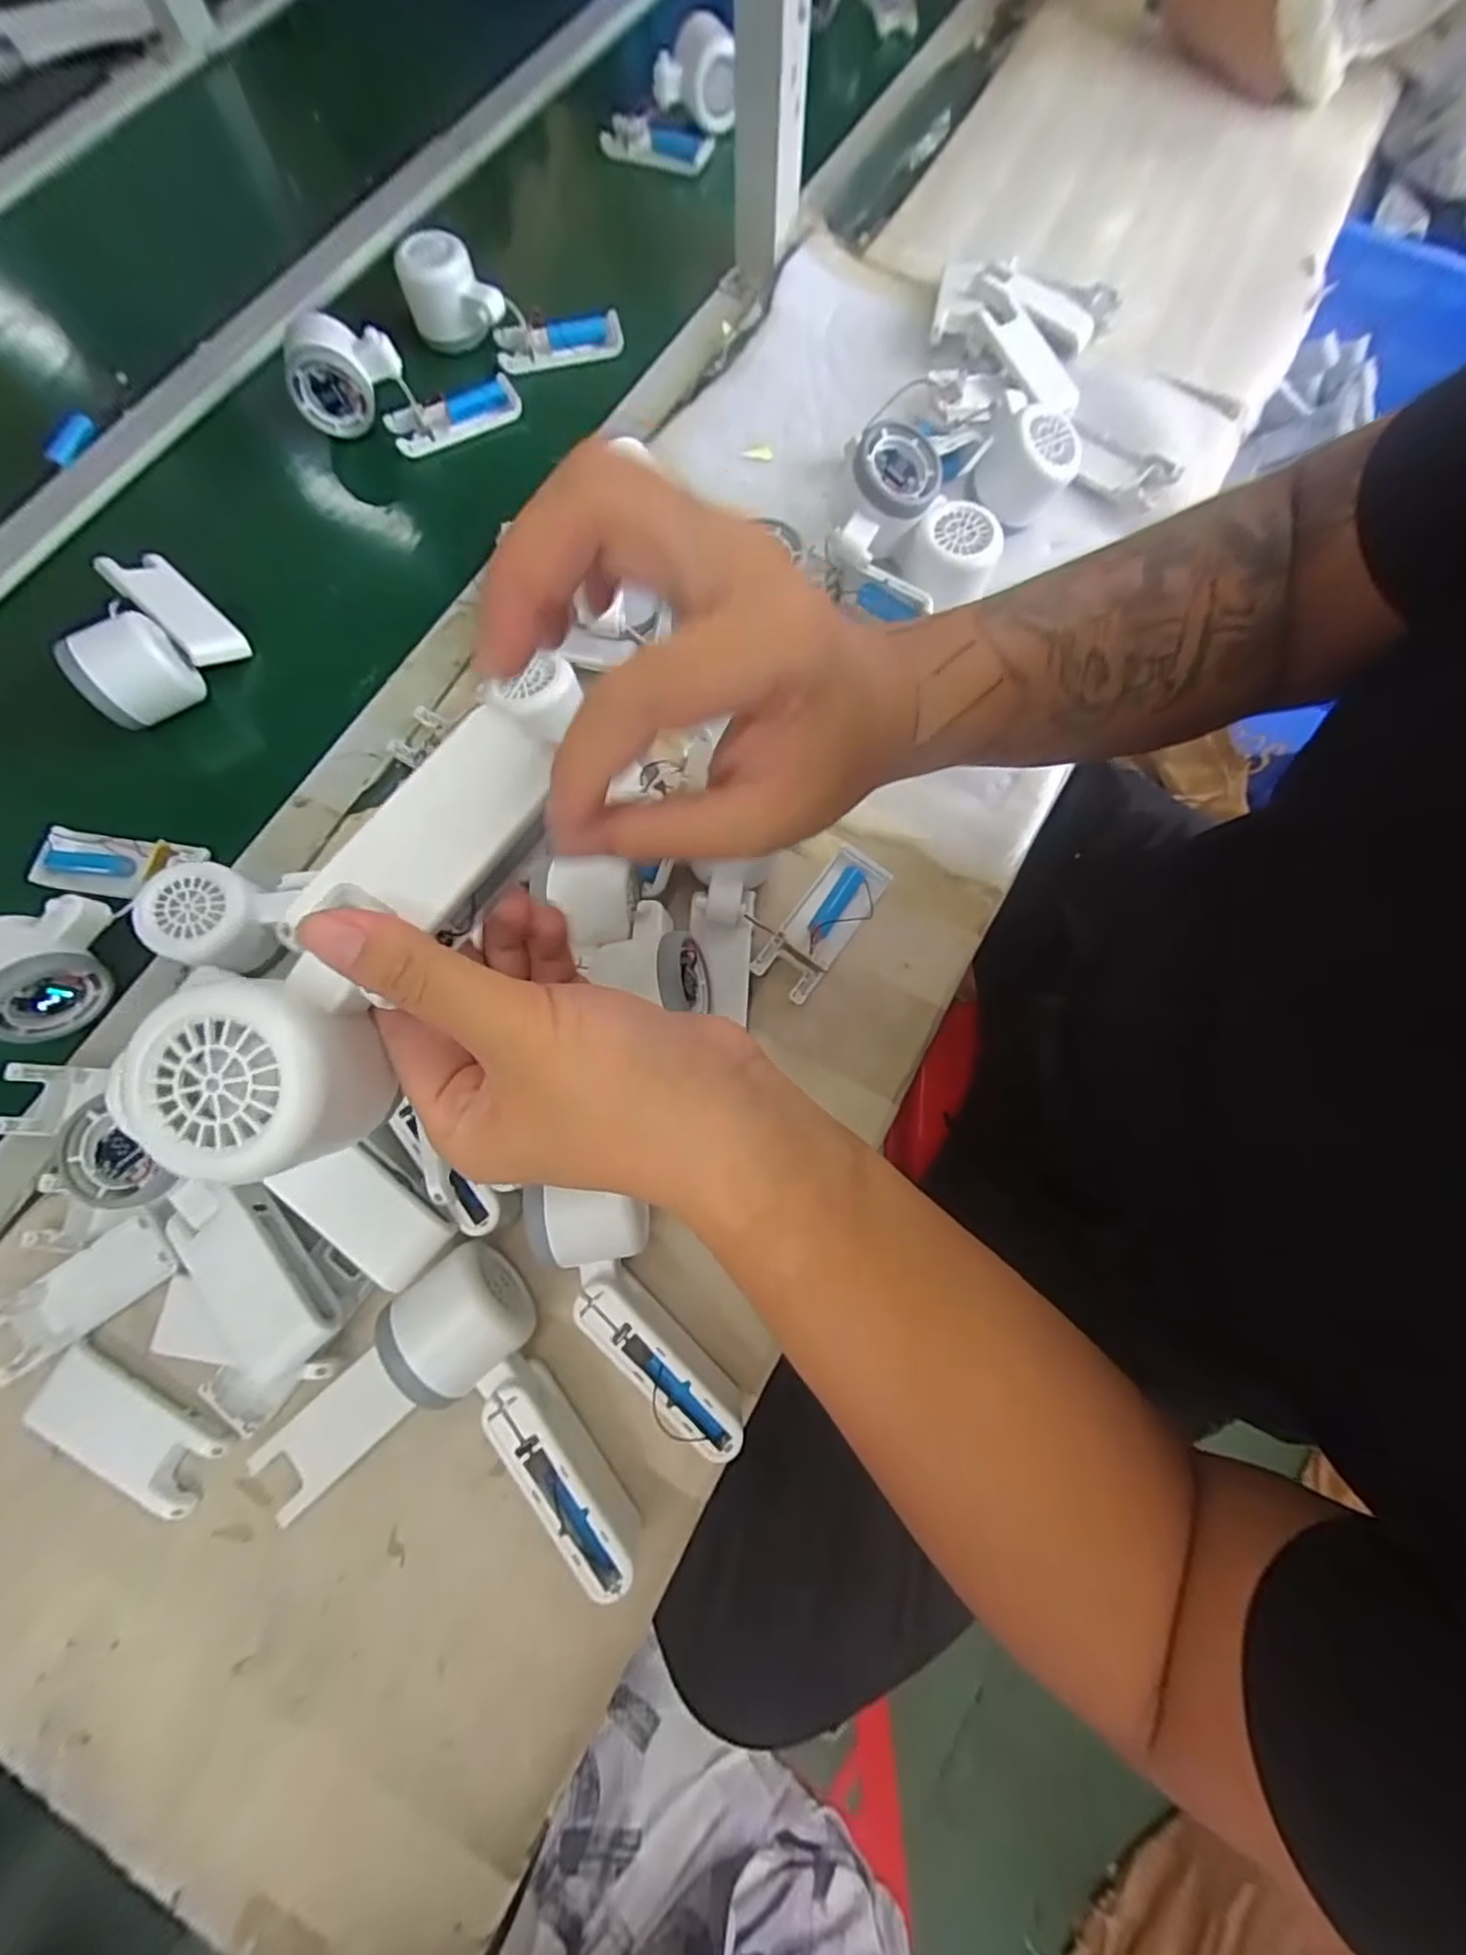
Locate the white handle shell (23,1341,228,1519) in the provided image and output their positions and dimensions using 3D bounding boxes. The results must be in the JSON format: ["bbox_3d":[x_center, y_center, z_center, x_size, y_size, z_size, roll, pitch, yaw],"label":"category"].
[{"bbox_3d":[-0.315,0.235,0.335,0.101,0.008,0.042,27,77,7],"label":"white handle shell"}]

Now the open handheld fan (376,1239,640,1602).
[{"bbox_3d":[-0.109,0.217,0.317,0.063,0.052,0.168,-30,77,-7],"label":"open handheld fan"}]

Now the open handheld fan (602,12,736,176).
[{"bbox_3d":[-0.054,-0.834,0.618,0.127,0.076,0.061,-29,77,-7],"label":"open handheld fan"}]

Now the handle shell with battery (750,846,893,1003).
[{"bbox_3d":[0.056,-0.034,0.406,0.038,0.011,0.102,36,78,9],"label":"handle shell with battery"}]

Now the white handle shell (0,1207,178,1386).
[{"bbox_3d":[-0.353,0.171,0.349,0.092,0.012,0.039,-38,78,-9],"label":"white handle shell"}]

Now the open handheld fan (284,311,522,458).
[{"bbox_3d":[-0.259,-0.457,0.515,0.162,0.060,0.059,2,75,-13],"label":"open handheld fan"}]

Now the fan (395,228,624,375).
[{"bbox_3d":[-0.186,-0.548,0.544,0.175,0.057,0.055,8,75,-12],"label":"fan"}]

